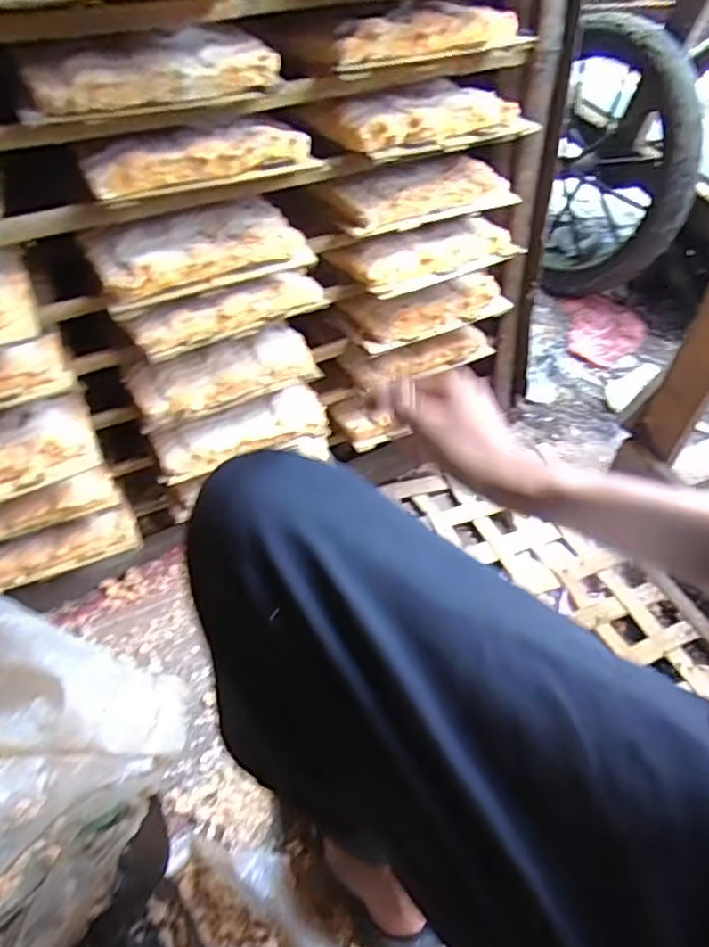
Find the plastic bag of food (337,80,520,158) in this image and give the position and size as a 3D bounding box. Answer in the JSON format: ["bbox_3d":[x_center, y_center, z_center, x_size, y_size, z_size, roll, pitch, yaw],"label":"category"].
[{"bbox_3d":[0.088,-0.401,0.695,0.218,0.054,0.047,-19,46,-19],"label":"plastic bag of food"}]

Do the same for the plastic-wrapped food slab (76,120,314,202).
[{"bbox_3d":[-0.148,-0.306,0.599,0.206,0.041,0.069,-11,44,-11],"label":"plastic-wrapped food slab"}]

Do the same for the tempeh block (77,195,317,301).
[{"bbox_3d":[-0.164,-0.247,0.662,0.231,0.055,0.113,-15,45,-15],"label":"tempeh block"}]

